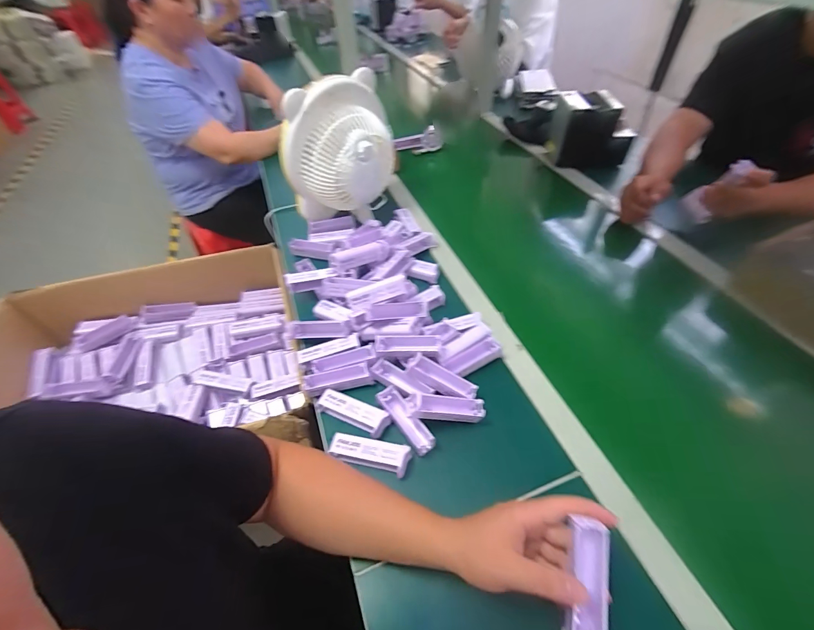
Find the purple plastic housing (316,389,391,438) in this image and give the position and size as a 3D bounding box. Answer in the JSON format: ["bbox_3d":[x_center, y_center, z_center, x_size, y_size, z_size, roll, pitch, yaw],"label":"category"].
[{"bbox_3d":[-0.080,0.138,0.520,0.105,0.025,0.033,18,52,18],"label":"purple plastic housing"}]

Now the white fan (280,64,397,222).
[{"bbox_3d":[-0.146,-0.332,0.751,0.210,0.249,0.146,-11,49,-6],"label":"white fan"}]

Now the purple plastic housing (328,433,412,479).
[{"bbox_3d":[-0.050,0.183,0.480,0.103,0.024,0.035,10,50,12],"label":"purple plastic housing"}]

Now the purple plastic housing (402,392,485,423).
[{"bbox_3d":[0.052,0.125,0.493,0.103,0.028,0.032,7,48,-10],"label":"purple plastic housing"}]

